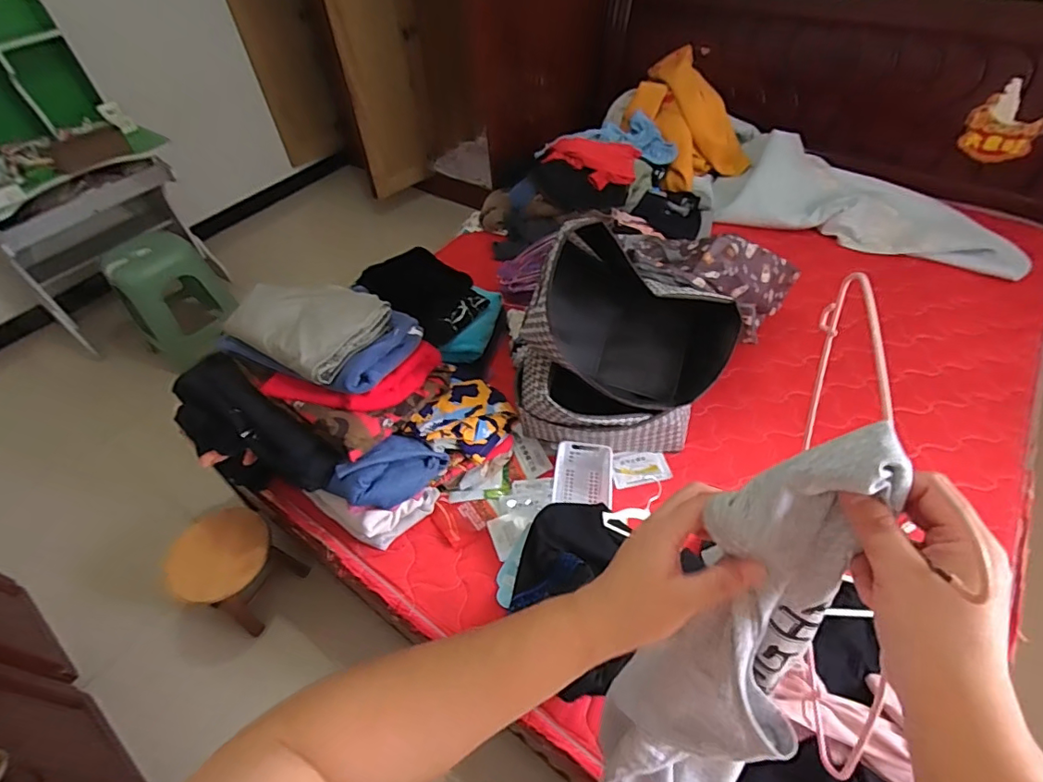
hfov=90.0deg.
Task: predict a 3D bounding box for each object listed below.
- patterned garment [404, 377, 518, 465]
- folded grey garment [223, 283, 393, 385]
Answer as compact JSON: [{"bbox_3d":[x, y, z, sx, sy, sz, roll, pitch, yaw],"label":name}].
[{"bbox_3d":[-0.133,0.065,1.253,0.182,0.106,0.234,19,53,19],"label":"patterned garment"},{"bbox_3d":[-0.479,-0.170,1.184,0.317,0.055,0.261,25,55,24],"label":"folded grey garment"}]

